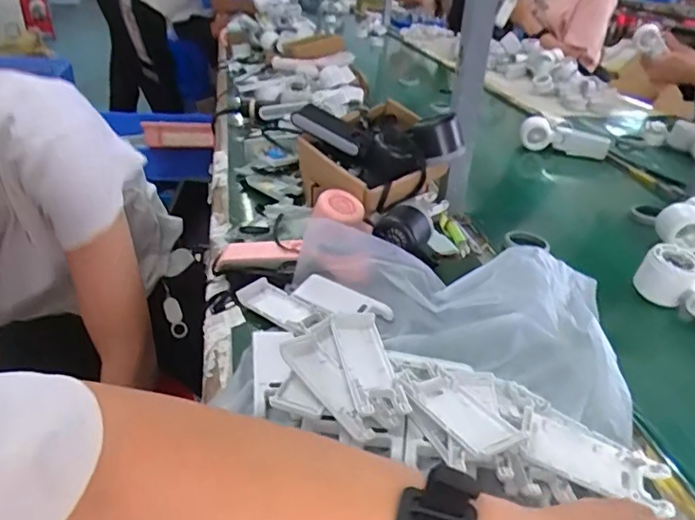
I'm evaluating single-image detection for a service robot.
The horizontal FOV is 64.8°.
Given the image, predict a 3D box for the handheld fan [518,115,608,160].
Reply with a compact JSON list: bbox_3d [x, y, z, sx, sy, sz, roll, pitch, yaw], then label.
[{"bbox_3d":[0.425,-0.237,1.074,0.167,0.060,0.042,13,32,17],"label":"handheld fan"}]

